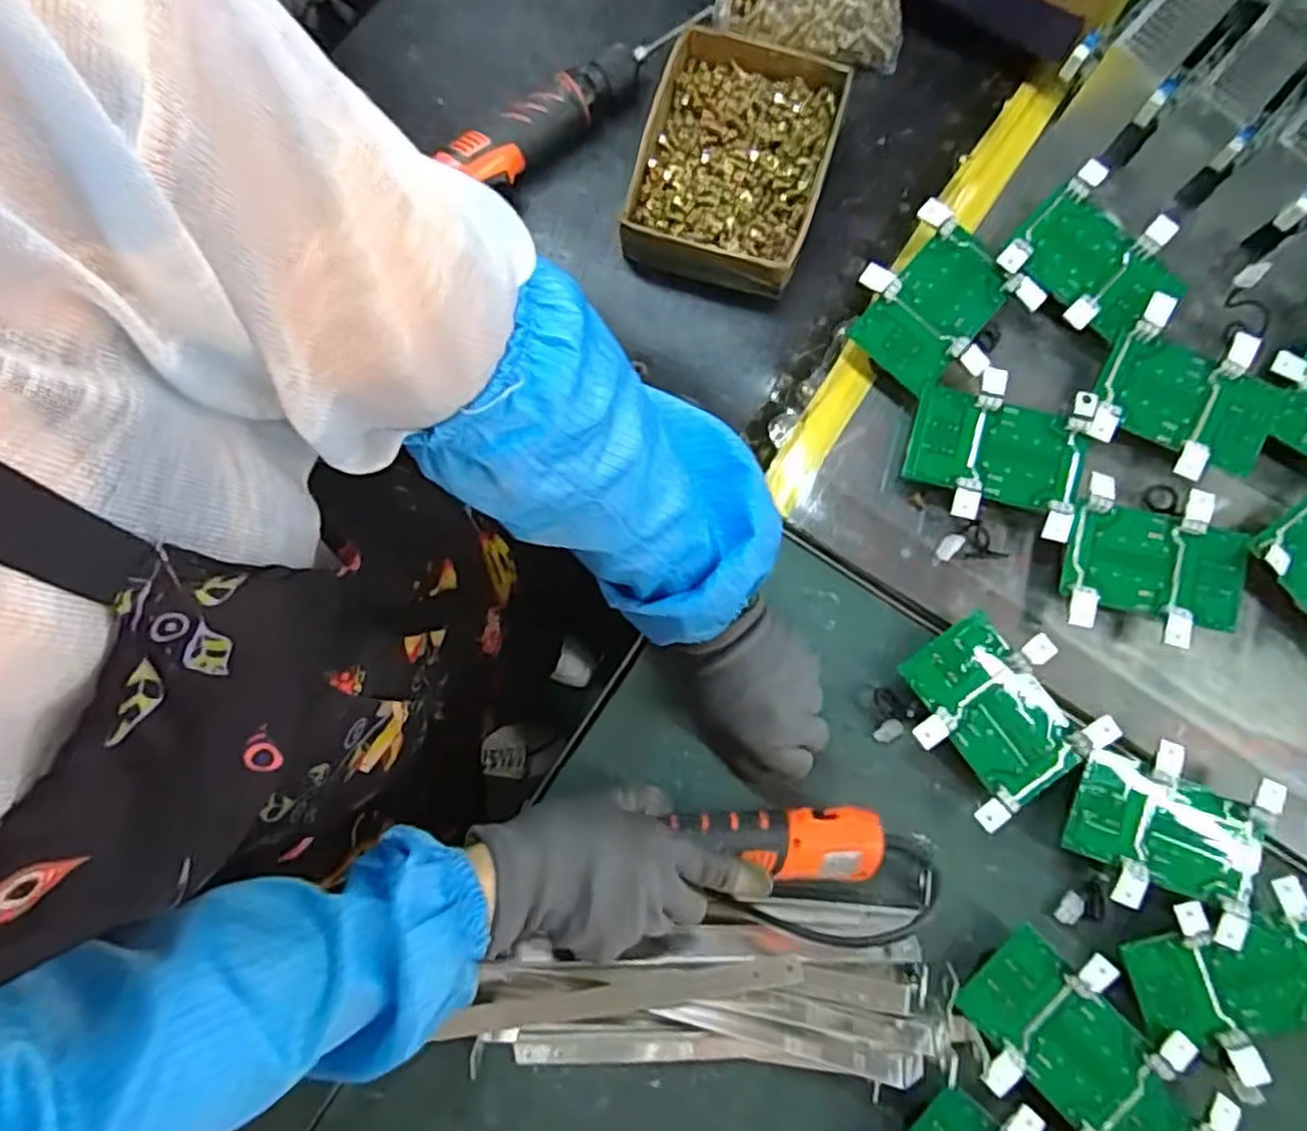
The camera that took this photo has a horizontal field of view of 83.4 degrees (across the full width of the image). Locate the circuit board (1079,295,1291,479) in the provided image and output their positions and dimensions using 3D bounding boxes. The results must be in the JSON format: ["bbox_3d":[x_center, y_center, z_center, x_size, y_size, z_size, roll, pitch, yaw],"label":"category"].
[{"bbox_3d":[0.376,-0.118,0.517,0.122,0.022,0.104,25,90,5],"label":"circuit board"}]

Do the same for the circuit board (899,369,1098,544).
[{"bbox_3d":[0.241,-0.081,0.515,0.113,0.017,0.102,17,82,3],"label":"circuit board"}]

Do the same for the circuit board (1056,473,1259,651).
[{"bbox_3d":[0.344,-0.001,0.499,0.122,0.016,0.102,12,82,2],"label":"circuit board"}]

